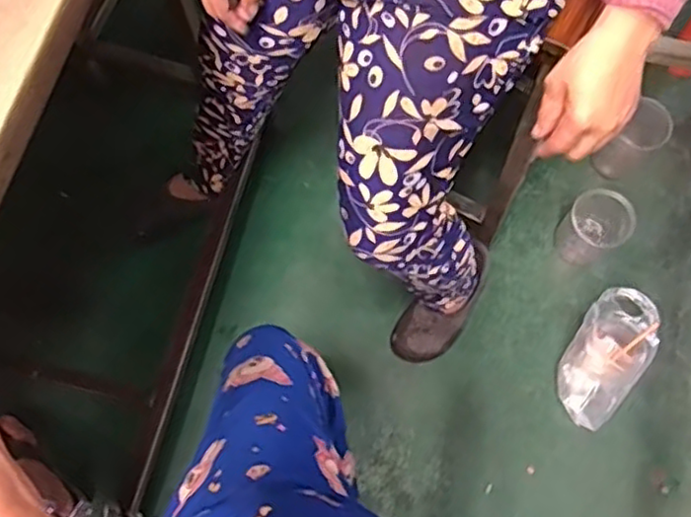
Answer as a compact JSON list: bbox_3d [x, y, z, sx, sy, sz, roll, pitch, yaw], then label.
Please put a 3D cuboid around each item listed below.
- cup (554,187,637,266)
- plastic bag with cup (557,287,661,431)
[{"bbox_3d":[0.438,-0.051,1.202,0.086,0.152,0.107,-38,76,-11],"label":"cup"},{"bbox_3d":[0.435,0.163,1.144,0.116,0.115,0.226,28,75,9],"label":"plastic bag with cup"}]

